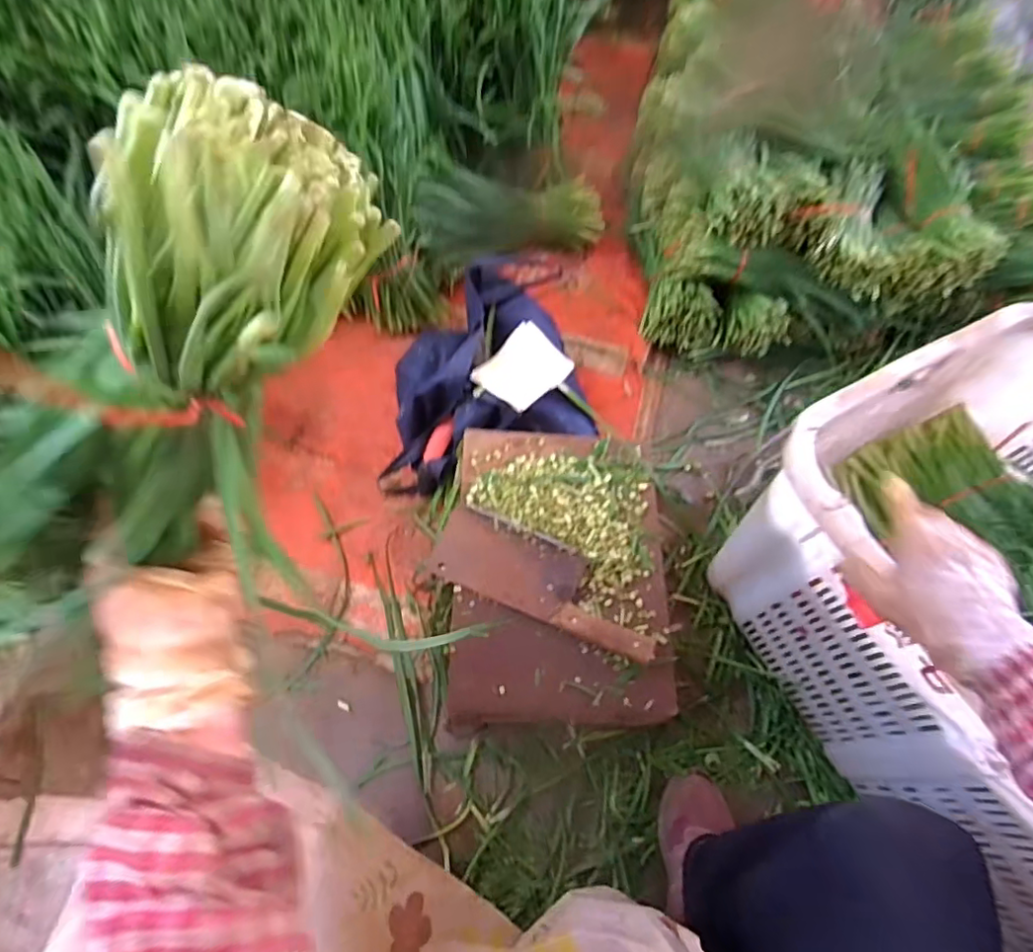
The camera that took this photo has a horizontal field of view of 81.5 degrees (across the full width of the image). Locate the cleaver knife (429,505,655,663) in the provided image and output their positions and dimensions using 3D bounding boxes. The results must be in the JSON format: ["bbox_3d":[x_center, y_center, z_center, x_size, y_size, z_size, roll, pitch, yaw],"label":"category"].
[{"bbox_3d":[0.037,0.127,0.737,0.282,0.032,0.094,24,62,9],"label":"cleaver knife"}]

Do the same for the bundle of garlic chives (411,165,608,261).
[{"bbox_3d":[-0.023,-0.489,1.128,0.399,0.126,0.122,-15,62,-30],"label":"bundle of garlic chives"}]

